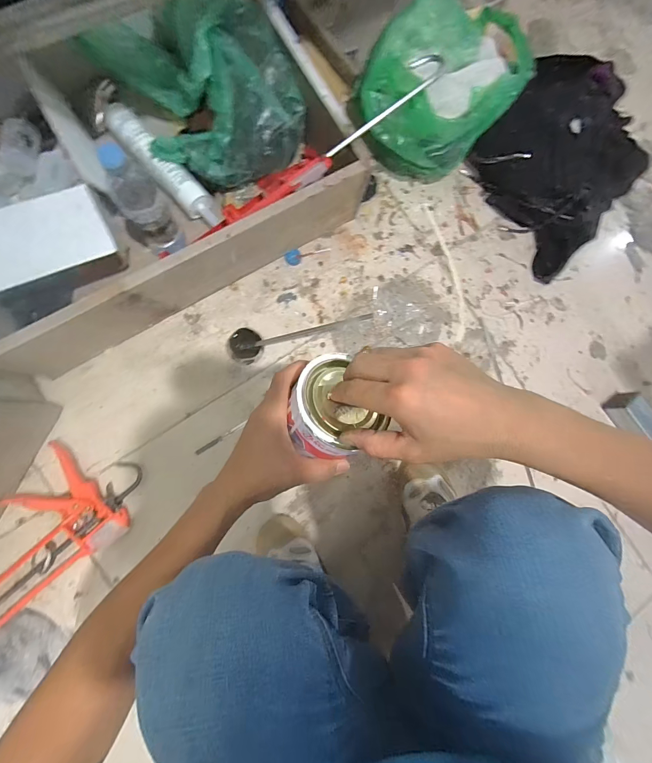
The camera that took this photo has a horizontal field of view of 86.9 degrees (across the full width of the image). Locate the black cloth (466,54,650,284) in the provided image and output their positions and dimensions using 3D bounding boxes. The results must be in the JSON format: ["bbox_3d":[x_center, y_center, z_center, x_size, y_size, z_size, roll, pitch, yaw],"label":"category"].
[{"bbox_3d":[0.500,-0.471,0.720,0.318,0.100,0.411,43,80,-1],"label":"black cloth"}]

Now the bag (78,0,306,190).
[{"bbox_3d":[-0.198,-0.490,0.560,0.252,0.129,0.297,-33,88,-10],"label":"bag"}]

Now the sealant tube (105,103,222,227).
[{"bbox_3d":[-0.289,-0.379,0.608,0.053,0.050,0.267,-44,90,-10],"label":"sealant tube"}]

